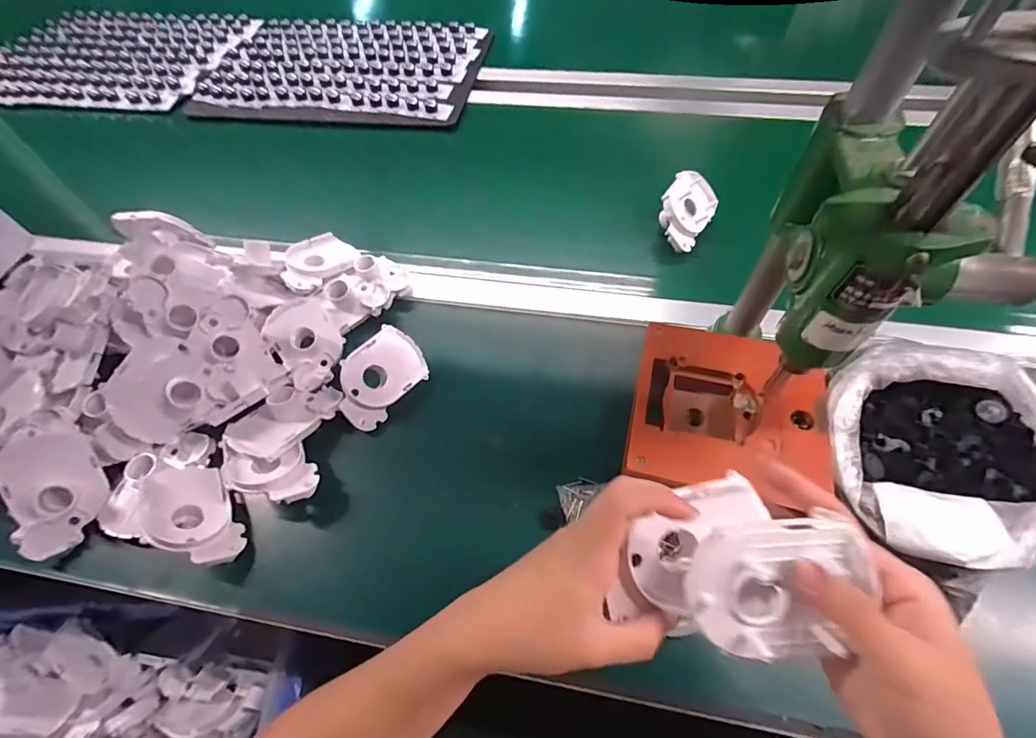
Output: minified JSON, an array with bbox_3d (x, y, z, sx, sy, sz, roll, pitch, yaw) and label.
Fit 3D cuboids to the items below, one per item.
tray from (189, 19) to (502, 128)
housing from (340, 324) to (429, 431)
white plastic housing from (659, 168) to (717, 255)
[{"bbox_3d":[-0.317,-0.555,0.857,0.485,0.033,0.322,7,59,8],"label":"tray"},{"bbox_3d":[-0.147,0.009,0.483,0.068,0.023,0.101,46,63,-18],"label":"housing"},{"bbox_3d":[0.207,-0.200,0.593,0.070,0.043,0.099,41,75,-17],"label":"white plastic housing"}]

